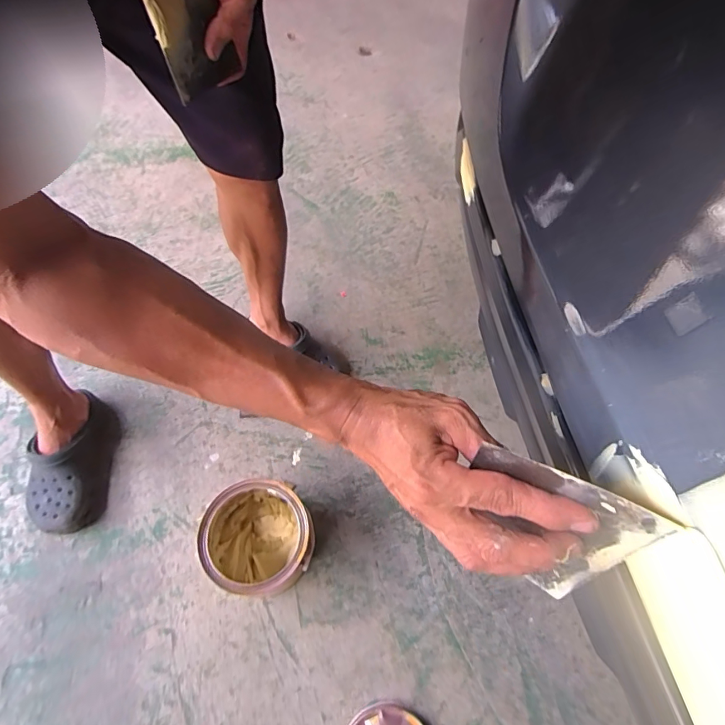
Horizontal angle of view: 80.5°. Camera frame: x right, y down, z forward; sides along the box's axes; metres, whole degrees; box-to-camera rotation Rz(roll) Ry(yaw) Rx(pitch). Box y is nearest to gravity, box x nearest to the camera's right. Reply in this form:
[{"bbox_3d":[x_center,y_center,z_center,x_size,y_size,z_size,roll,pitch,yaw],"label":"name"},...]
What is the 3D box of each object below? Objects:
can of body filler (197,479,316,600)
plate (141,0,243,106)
[{"bbox_3d":[-0.165,0.287,0.700,0.152,0.158,0.159,2,61,-3],"label":"can of body filler"},{"bbox_3d":[-0.167,-0.322,0.402,0.009,0.118,0.074,19,50,30],"label":"plate"}]

